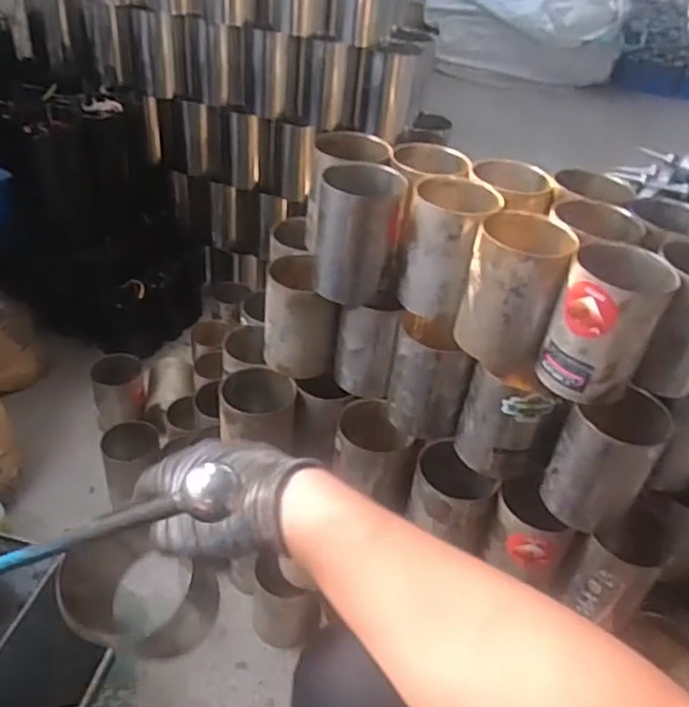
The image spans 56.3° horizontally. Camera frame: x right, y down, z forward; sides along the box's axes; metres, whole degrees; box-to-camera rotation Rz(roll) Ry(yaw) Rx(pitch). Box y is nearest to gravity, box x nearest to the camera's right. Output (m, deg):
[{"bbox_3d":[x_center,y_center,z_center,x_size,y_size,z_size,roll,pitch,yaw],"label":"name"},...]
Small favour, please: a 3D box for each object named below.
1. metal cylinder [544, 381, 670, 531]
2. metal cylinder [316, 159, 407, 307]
[{"bbox_3d":[0.270,0.108,0.660,0.092,0.127,0.078,-24,47,-33],"label":"metal cylinder"},{"bbox_3d":[0.015,-0.134,0.722,0.092,0.131,0.077,7,38,0],"label":"metal cylinder"}]

